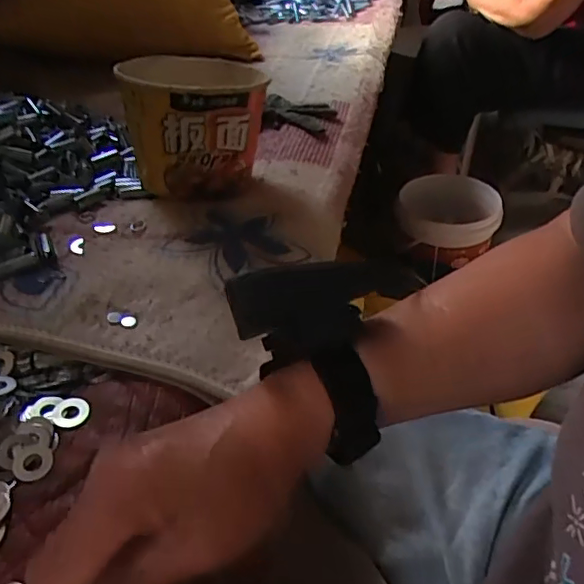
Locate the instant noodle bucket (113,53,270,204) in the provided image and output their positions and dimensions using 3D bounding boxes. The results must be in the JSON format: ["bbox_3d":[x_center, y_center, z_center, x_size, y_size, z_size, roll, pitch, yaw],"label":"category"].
[{"bbox_3d":[-0.094,-0.168,0.552,0.117,0.104,0.142,-4,38,0],"label":"instant noodle bucket"}]

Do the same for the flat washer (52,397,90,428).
[{"bbox_3d":[-0.136,0.074,0.347,0.022,0.004,0.022,-2,38,2],"label":"flat washer"}]

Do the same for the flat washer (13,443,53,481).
[{"bbox_3d":[-0.147,0.097,0.320,0.022,0.004,0.021,7,51,0],"label":"flat washer"}]

